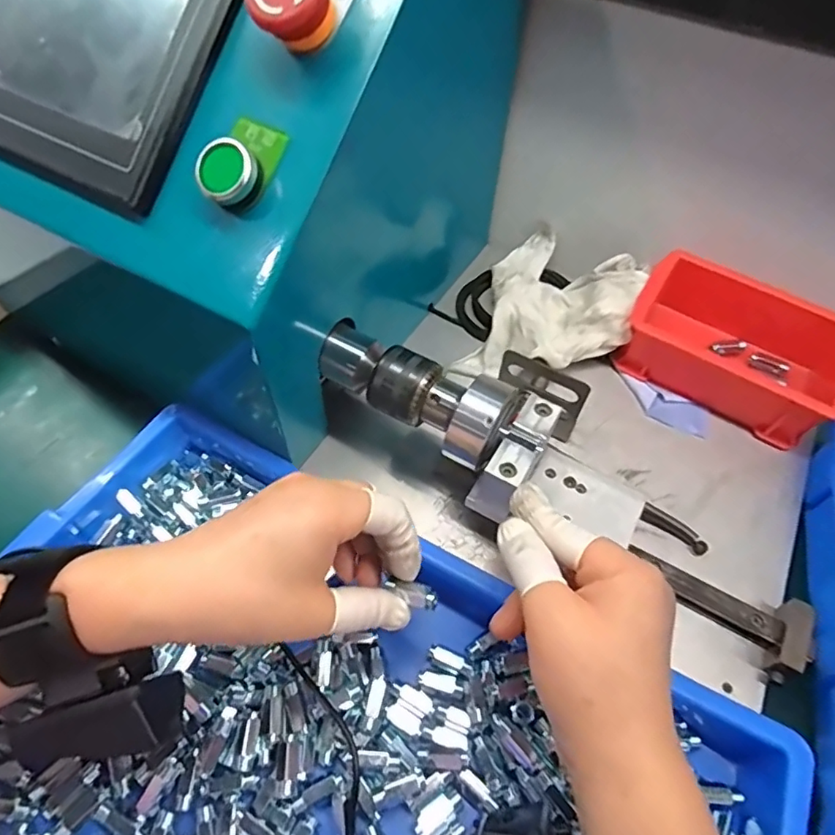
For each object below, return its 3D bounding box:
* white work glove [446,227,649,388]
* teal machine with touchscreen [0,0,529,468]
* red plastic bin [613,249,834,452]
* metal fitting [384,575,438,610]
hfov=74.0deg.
[{"bbox_3d":[0.111,-0.094,0.443,0.117,0.048,0.155,19,56,11],"label":"white work glove"},{"bbox_3d":[-0.125,-0.196,0.393,0.291,0.259,0.302,27,58,16],"label":"teal machine with touchscreen"},{"bbox_3d":[0.235,-0.052,0.415,0.146,0.059,0.093,31,59,18],"label":"red plastic bin"},{"bbox_3d":[-0.003,0.089,0.282,0.029,0.005,0.011,19,55,18],"label":"metal fitting"}]

